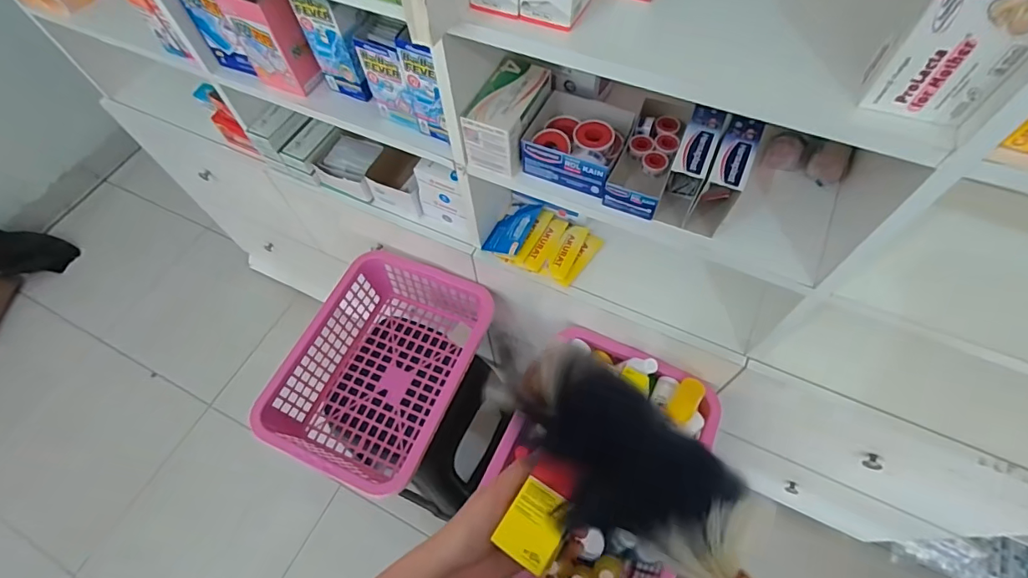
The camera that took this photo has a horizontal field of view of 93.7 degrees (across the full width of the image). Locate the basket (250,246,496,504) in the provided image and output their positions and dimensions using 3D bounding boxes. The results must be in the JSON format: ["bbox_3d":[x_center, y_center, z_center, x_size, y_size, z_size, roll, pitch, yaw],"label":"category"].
[{"bbox_3d":[-0.245,0.150,0.934,0.293,0.161,0.408,22,64,14],"label":"basket"}]

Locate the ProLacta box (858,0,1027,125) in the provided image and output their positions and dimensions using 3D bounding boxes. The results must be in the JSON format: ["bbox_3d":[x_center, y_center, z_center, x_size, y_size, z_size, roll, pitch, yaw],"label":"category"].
[{"bbox_3d":[0.328,-0.189,0.353,0.081,0.116,0.047,19,63,13],"label":"ProLacta box"}]

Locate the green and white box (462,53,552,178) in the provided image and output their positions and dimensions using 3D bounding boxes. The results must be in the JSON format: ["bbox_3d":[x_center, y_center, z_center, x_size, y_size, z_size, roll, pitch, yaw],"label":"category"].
[{"bbox_3d":[-0.006,-0.238,0.664,0.074,0.087,0.131,23,64,14],"label":"green and white box"}]

